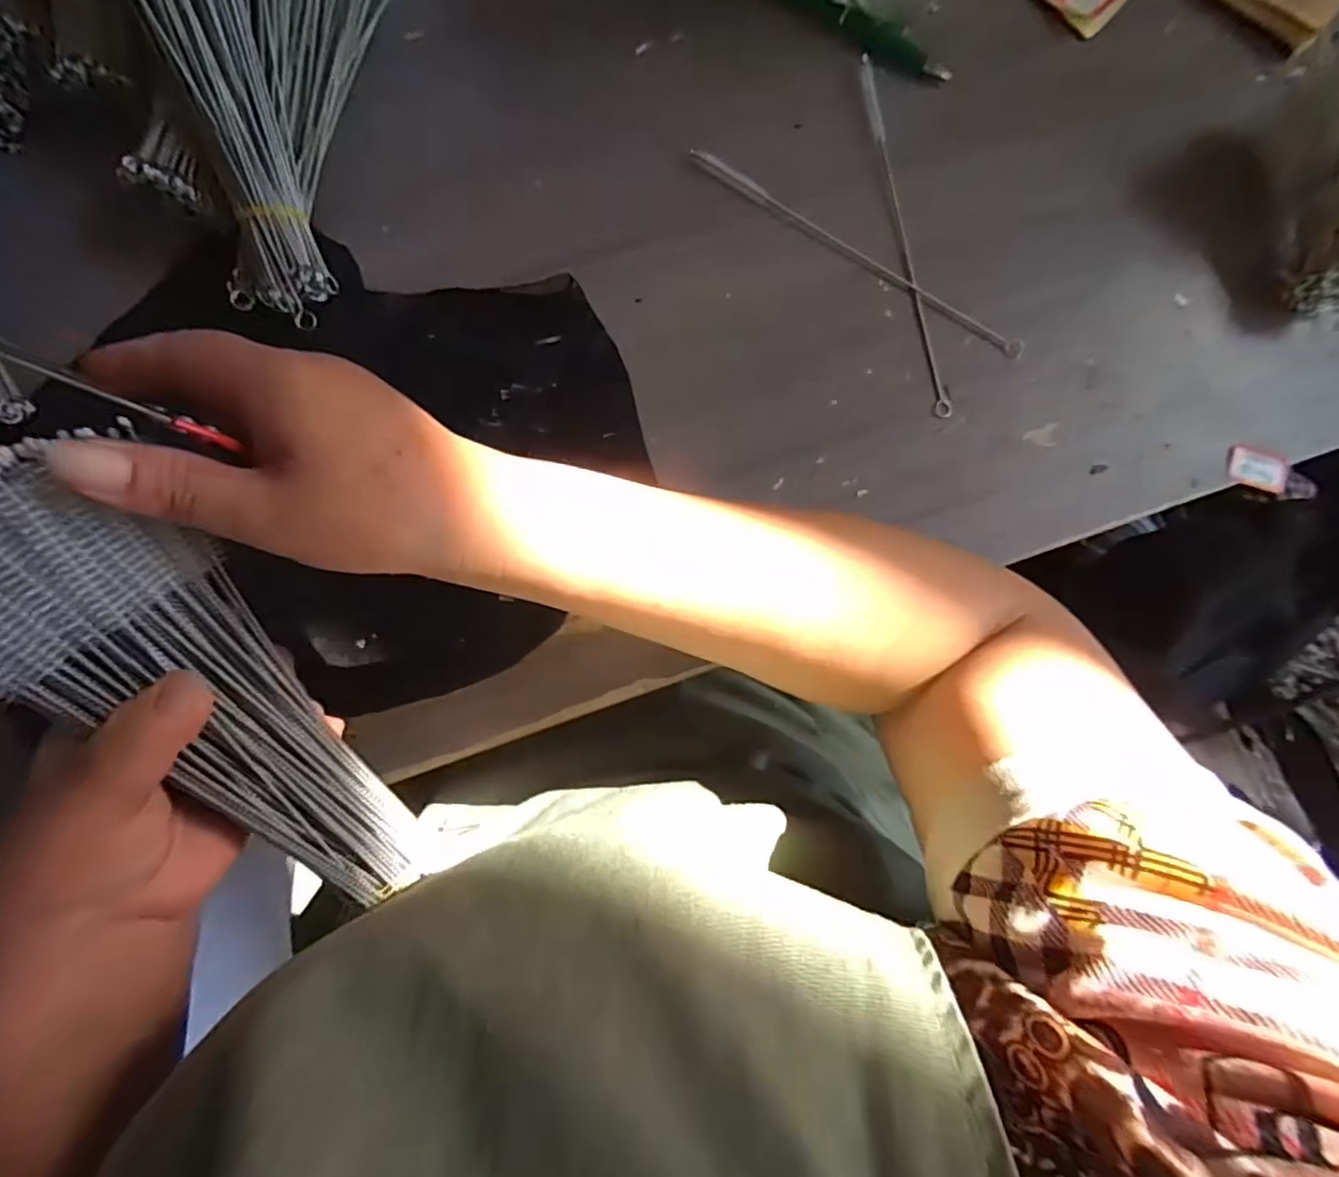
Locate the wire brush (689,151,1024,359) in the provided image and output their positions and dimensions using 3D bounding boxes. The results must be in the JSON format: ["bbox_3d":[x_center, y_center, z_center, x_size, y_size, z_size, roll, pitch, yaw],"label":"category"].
[{"bbox_3d":[0.115,-0.208,0.378,0.232,0.004,0.011,33,83,2],"label":"wire brush"}]

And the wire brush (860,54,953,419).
[{"bbox_3d":[0.144,-0.220,0.379,0.010,0.004,0.236,-10,84,-3],"label":"wire brush"}]

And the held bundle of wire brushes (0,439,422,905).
[{"bbox_3d":[-0.168,0.046,0.227,0.068,0.034,0.194,-35,118,-5],"label":"held bundle of wire brushes"}]

